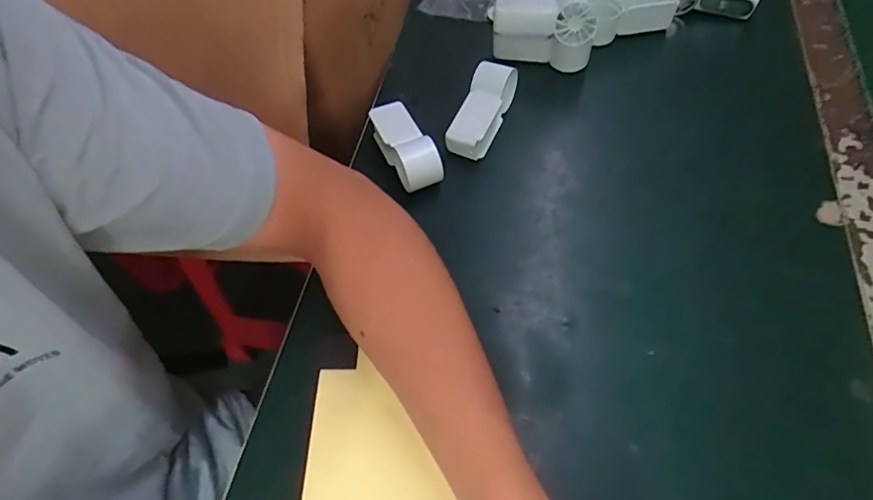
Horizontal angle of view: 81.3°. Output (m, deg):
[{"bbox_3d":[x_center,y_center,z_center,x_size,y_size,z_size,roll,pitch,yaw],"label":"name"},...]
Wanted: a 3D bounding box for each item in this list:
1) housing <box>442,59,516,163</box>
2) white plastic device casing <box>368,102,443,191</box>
[{"bbox_3d":[0.041,-0.123,0.447,0.034,0.034,0.088,22,74,16],"label":"housing"},{"bbox_3d":[-0.029,-0.090,0.445,0.033,0.047,0.094,-24,60,-12],"label":"white plastic device casing"}]

